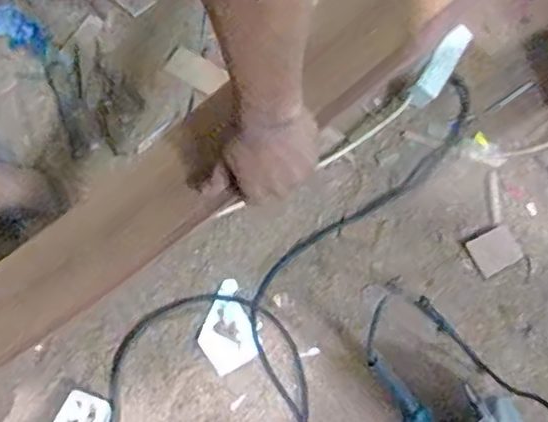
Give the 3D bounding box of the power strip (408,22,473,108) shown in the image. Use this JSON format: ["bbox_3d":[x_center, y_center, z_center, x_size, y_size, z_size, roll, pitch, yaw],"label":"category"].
[{"bbox_3d":[0.255,-0.221,0.946,0.041,0.032,0.135,34,95,15],"label":"power strip"}]

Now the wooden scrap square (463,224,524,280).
[{"bbox_3d":[0.318,0.058,0.902,0.073,0.008,0.058,-25,68,-9],"label":"wooden scrap square"}]

